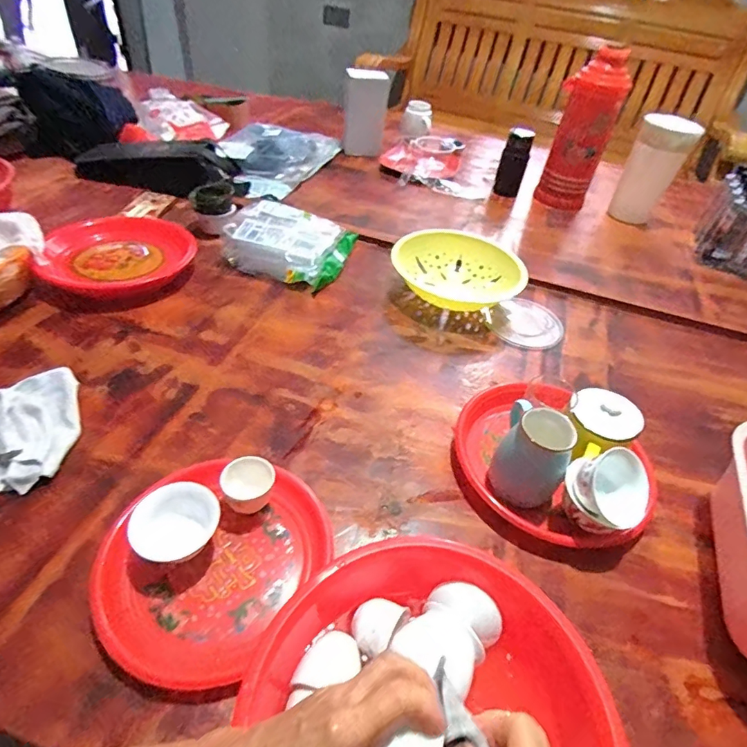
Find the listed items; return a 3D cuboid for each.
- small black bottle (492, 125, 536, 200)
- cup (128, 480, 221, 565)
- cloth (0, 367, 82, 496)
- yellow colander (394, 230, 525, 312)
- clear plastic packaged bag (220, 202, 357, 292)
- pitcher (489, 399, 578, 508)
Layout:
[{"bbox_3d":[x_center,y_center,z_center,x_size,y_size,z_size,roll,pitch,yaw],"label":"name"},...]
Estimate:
[{"bbox_3d":[0.364,-0.543,1.207,0.064,0.157,0.060,17,44,10],"label":"small black bottle"},{"bbox_3d":[-0.205,0.163,0.488,0.086,0.064,0.078,-9,46,-17],"label":"cup"},{"bbox_3d":[-0.451,0.060,0.572,0.155,0.046,0.183,-3,44,-10],"label":"cloth"},{"bbox_3d":[0.167,-0.219,0.923,0.240,0.069,0.209,12,44,5],"label":"yellow colander"},{"bbox_3d":[-0.164,-0.263,0.916,0.217,0.075,0.187,13,44,6],"label":"clear plastic packaged bag"},{"bbox_3d":[0.189,0.100,0.559,0.075,0.113,0.093,22,46,16],"label":"pitcher"}]

